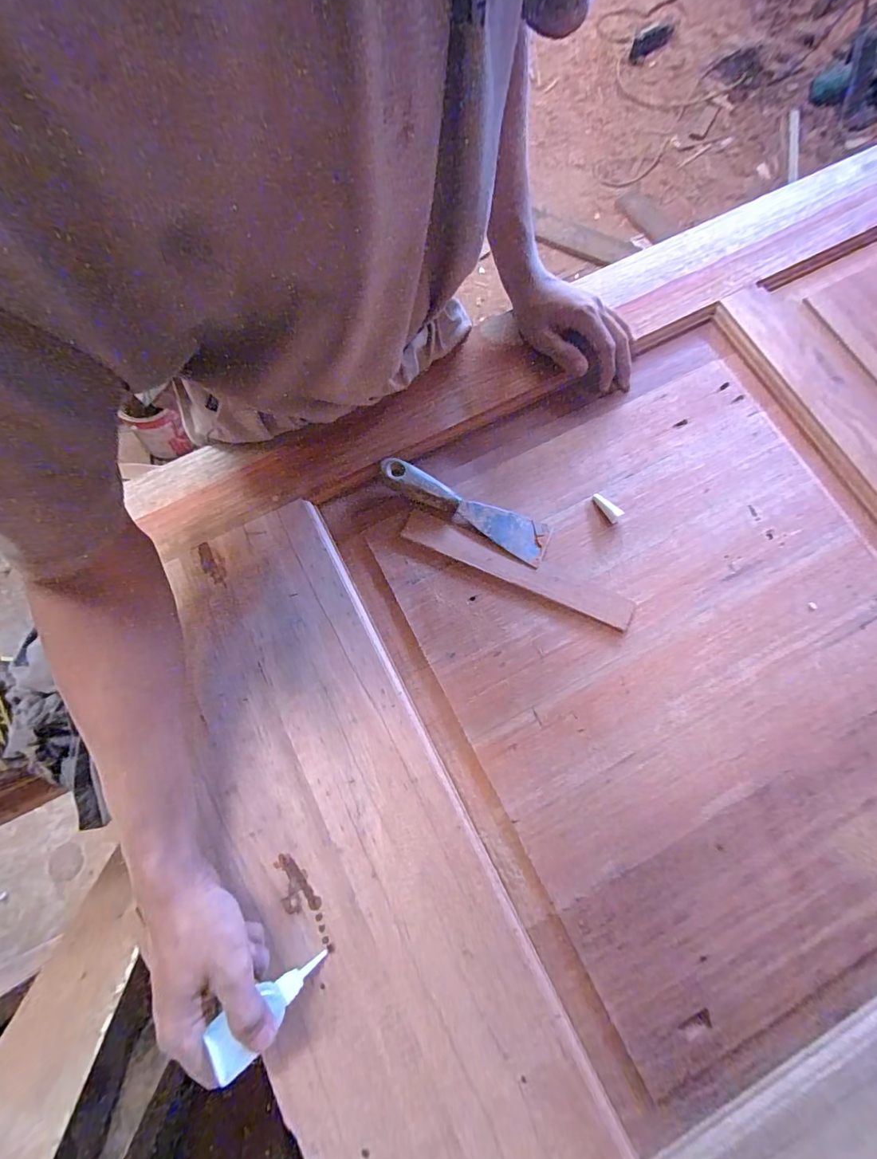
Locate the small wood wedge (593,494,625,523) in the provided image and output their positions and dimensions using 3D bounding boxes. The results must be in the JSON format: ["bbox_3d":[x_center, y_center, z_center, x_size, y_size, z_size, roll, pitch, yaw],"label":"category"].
[{"bbox_3d":[0.168,-0.073,0.453,0.012,0.010,0.034,-37,79,-9],"label":"small wood wedge"}]

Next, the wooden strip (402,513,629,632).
[{"bbox_3d":[0.076,-0.012,0.437,0.230,0.009,0.033,24,77,5],"label":"wooden strip"}]

